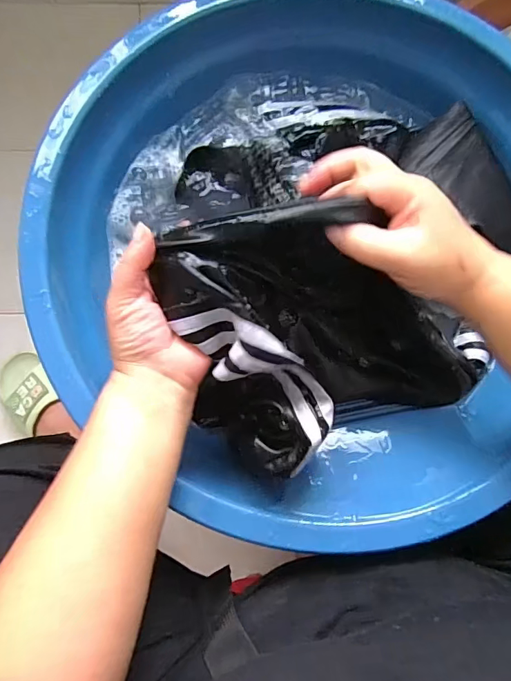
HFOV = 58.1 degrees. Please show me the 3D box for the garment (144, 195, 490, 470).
[{"bbox_3d":[0.059,-0.018,0.339,0.223,0.101,0.176,-19,83,-4],"label":"garment"}]

